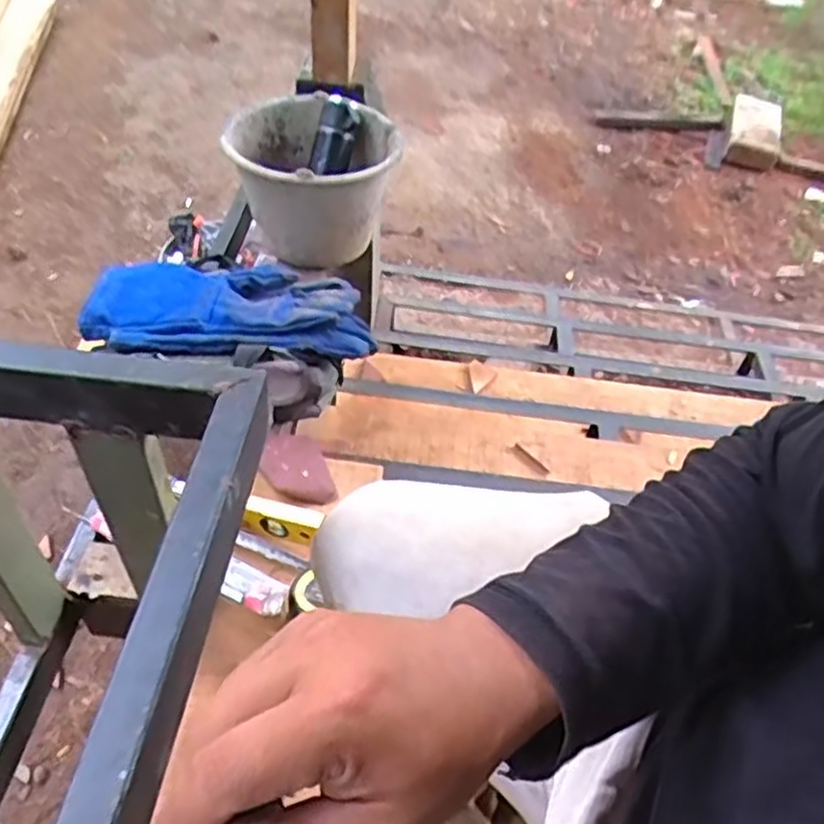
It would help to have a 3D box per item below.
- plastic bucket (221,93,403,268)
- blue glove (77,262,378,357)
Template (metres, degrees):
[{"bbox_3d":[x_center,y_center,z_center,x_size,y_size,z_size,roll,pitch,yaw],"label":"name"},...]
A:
[{"bbox_3d":[-0.164,-0.387,1.213,0.254,0.178,0.254,9,48,2],"label":"plastic bucket"},{"bbox_3d":[-0.249,-0.138,1.003,0.382,0.061,0.166,3,48,-3],"label":"blue glove"}]

